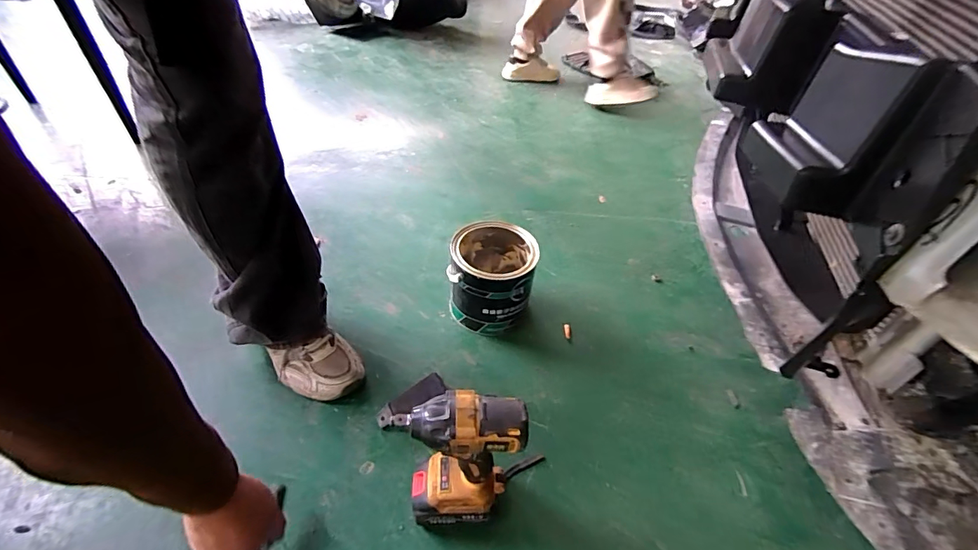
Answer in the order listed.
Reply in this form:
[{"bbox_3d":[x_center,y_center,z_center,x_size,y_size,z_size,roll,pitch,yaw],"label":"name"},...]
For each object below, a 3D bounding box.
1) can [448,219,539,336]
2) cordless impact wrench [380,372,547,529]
[{"bbox_3d":[0.004,0.006,0.860,0.152,0.163,0.164,10,46,3],"label":"can"},{"bbox_3d":[-0.037,0.239,0.552,0.132,0.251,0.070,0,46,-7],"label":"cordless impact wrench"}]

